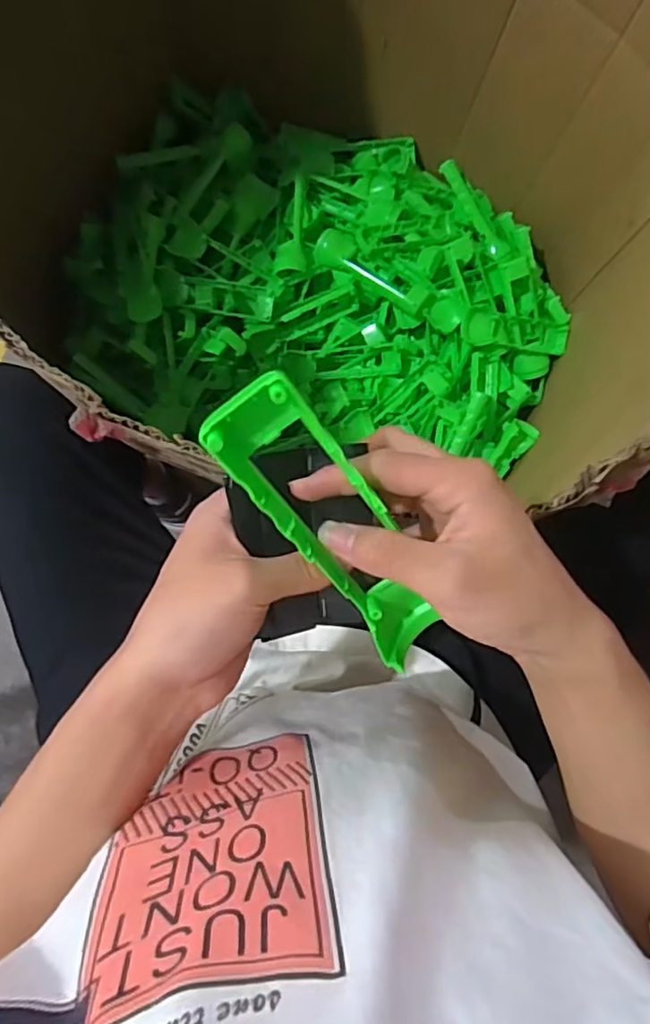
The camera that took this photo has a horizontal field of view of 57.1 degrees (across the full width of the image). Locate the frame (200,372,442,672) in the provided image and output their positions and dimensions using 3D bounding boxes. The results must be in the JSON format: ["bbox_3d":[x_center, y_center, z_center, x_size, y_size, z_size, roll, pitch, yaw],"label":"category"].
[{"bbox_3d":[0.007,0.011,0.272,0.044,0.024,0.161,-40,122,-6],"label":"frame"}]

